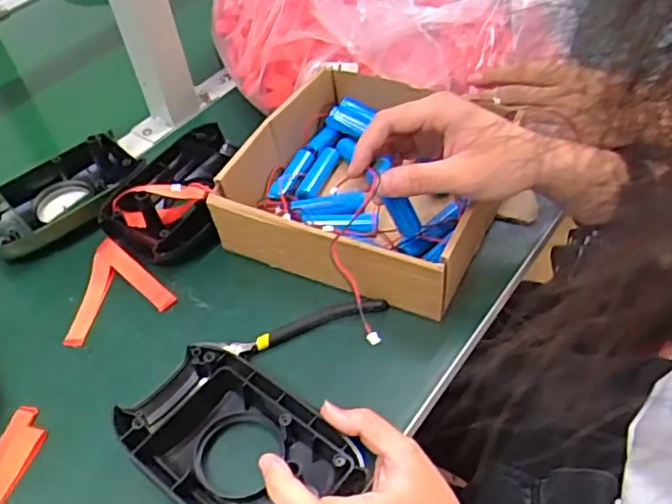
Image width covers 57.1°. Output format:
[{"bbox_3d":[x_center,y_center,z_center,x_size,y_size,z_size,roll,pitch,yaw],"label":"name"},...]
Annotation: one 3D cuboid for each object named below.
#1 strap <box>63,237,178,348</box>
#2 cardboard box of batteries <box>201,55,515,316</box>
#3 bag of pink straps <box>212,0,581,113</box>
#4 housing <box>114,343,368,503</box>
[{"bbox_3d":[-0.195,0.032,0.522,0.088,0.018,0.088,-29,51,-19],"label":"strap"},{"bbox_3d":[0.031,-0.070,0.545,0.207,0.077,0.212,18,52,21],"label":"cardboard box of batteries"},{"bbox_3d":[0.045,-0.276,0.653,0.355,0.125,0.242,-10,49,-2],"label":"bag of pink straps"},{"bbox_3d":[-0.063,0.127,0.402,0.152,0.040,0.099,28,58,27],"label":"housing"}]

